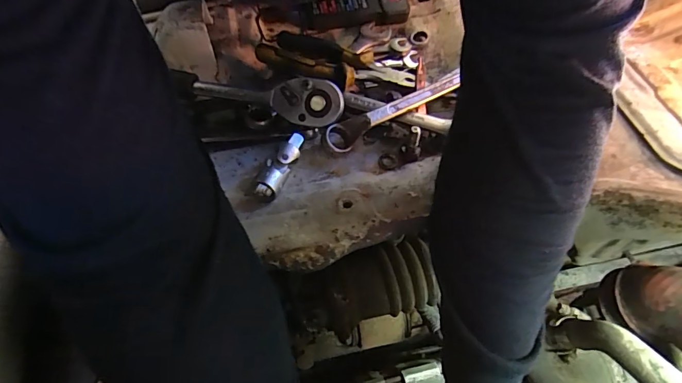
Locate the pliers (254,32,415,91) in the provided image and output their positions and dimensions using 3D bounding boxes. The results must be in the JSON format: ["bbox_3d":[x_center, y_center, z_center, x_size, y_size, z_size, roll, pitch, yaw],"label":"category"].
[{"bbox_3d":[-0.004,-0.132,0.411,0.157,0.037,0.069,17,59,14],"label":"pliers"}]

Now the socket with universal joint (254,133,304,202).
[{"bbox_3d":[-0.052,-0.023,0.347,0.018,0.018,0.070,17,59,13],"label":"socket with universal joint"}]

